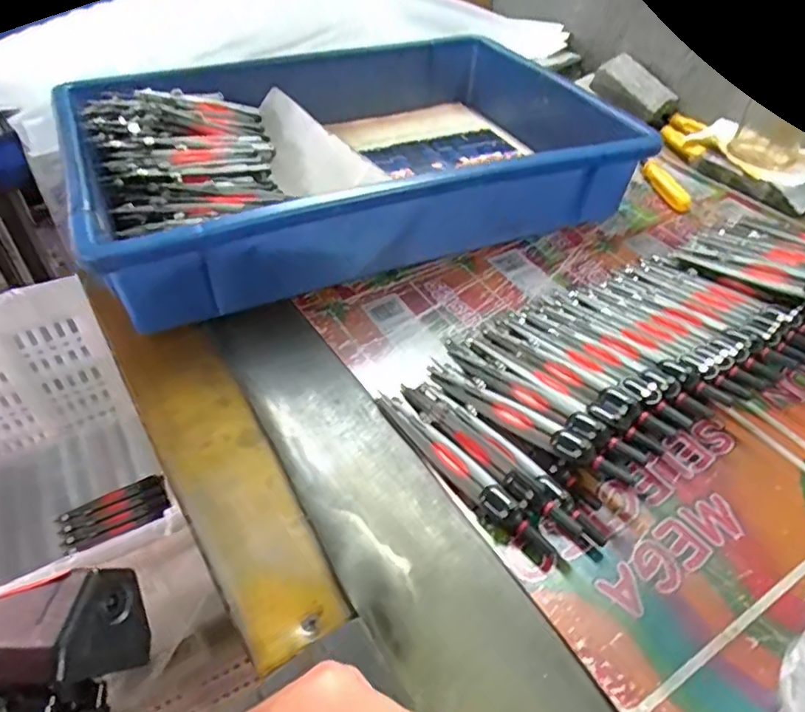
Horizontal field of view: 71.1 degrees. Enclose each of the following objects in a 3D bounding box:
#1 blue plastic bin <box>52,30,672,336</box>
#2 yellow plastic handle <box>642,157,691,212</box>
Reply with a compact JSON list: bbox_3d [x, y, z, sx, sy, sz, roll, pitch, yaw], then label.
[{"bbox_3d":[-0.043,-0.181,0.476,0.414,0.092,0.292,-20,49,-20],"label":"blue plastic bin"},{"bbox_3d":[0.241,-0.159,0.521,0.020,0.013,0.082,-3,46,-4],"label":"yellow plastic handle"}]

